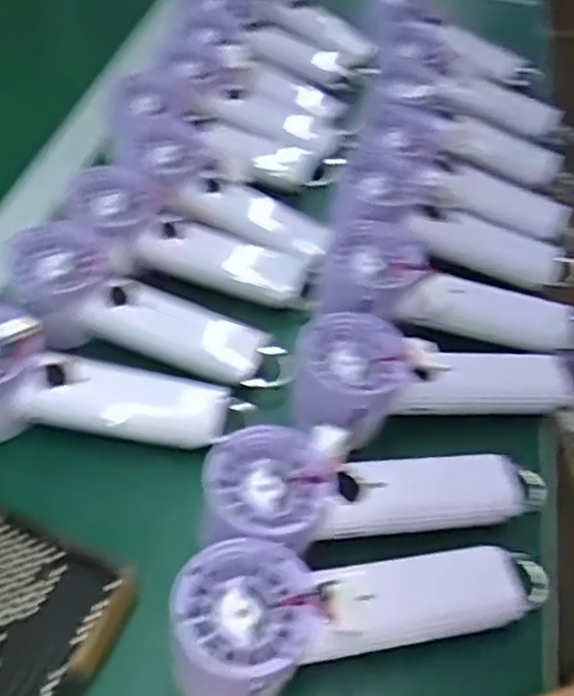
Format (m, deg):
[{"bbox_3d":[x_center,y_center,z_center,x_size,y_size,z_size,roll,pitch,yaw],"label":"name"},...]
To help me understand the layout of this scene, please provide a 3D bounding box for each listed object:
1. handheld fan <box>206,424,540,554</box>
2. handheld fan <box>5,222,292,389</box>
[{"bbox_3d":[0.052,0.077,0.392,0.193,0.039,0.064,5,50,-18],"label":"handheld fan"},{"bbox_3d":[-0.096,-0.019,0.468,0.190,0.041,0.070,22,51,15],"label":"handheld fan"}]

